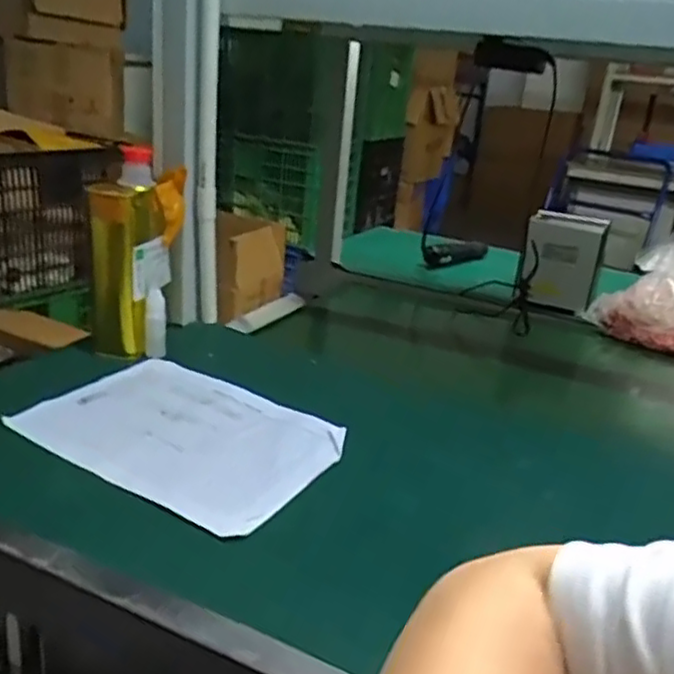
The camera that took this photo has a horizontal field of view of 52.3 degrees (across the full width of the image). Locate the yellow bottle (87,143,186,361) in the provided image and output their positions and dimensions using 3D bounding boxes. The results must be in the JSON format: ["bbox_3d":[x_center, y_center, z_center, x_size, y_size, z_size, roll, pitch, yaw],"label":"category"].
[{"bbox_3d":[-0.247,-0.094,0.844,0.101,0.228,0.096,4,21,-5],"label":"yellow bottle"}]

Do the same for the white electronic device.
[{"bbox_3d":[0.370,-0.119,1.139,0.117,0.172,0.059,12,22,16],"label":"white electronic device"}]

